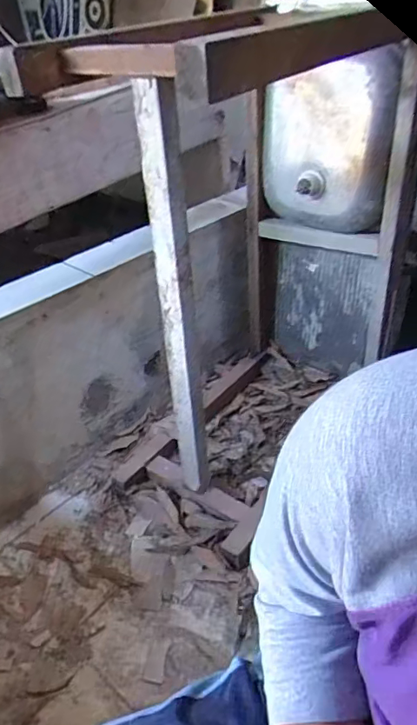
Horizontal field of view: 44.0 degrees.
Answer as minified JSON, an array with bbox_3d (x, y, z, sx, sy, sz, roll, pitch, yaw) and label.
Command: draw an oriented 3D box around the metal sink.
[{"bbox_3d":[0.303,-0.359,1.485,0.353,0.880,0.158,18,41,28],"label":"metal sink"}]

